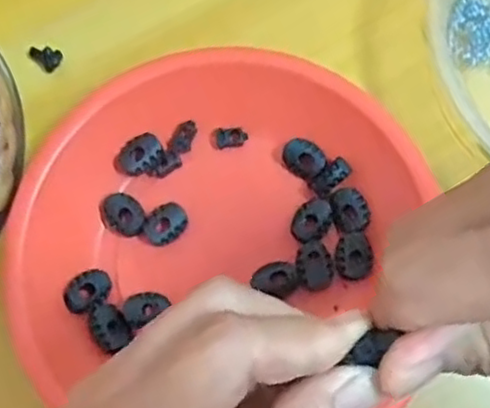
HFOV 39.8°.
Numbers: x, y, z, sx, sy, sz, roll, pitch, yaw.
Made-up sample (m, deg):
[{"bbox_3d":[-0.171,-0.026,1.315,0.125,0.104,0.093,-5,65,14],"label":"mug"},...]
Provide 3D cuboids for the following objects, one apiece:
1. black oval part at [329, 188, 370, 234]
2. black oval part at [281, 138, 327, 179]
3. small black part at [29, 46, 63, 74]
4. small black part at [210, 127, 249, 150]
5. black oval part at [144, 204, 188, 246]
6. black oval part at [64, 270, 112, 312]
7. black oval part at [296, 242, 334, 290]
[{"bbox_3d":[0.051,0.003,0.325,0.016,0.004,0.022,-18,76,-3],"label":"black oval part"},{"bbox_3d":[0.029,-0.023,0.334,0.022,0.006,0.017,29,78,8],"label":"black oval part"},{"bbox_3d":[-0.104,-0.078,0.353,0.015,0.008,0.012,36,79,10],"label":"small black part"},{"bbox_3d":[-0.008,-0.033,0.341,0.019,0.005,0.009,-1,76,1],"label":"small black part"},{"bbox_3d":[-0.038,0.010,0.327,0.021,0.007,0.017,-39,78,-8],"label":"black oval part"},{"bbox_3d":[-0.073,0.040,0.316,0.022,0.004,0.016,-31,79,-27],"label":"black oval part"},{"bbox_3d":[0.033,0.029,0.319,0.017,0.004,0.023,-16,76,-3],"label":"black oval part"}]

